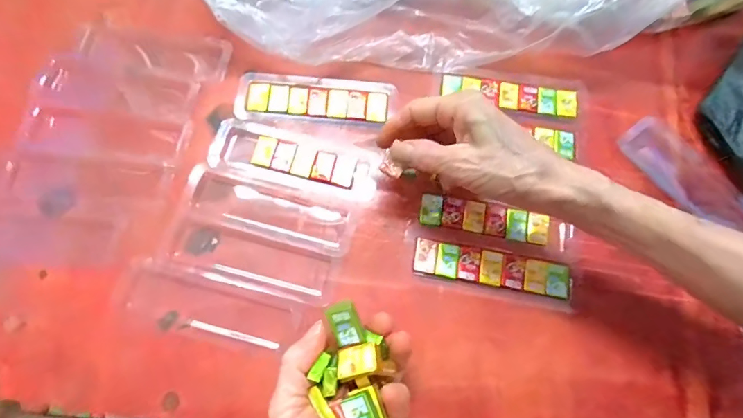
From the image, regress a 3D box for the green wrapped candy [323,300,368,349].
[{"bbox_3d":[-0.015,0.068,0.246,0.018,0.008,0.027,-19,98,8],"label":"green wrapped candy"}]

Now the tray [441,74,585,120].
[{"bbox_3d":[0.124,-0.103,0.367,0.123,0.005,0.034,8,72,2],"label":"tray"}]

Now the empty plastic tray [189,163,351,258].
[{"bbox_3d":[-0.084,0.001,0.333,0.134,0.008,0.044,16,72,4],"label":"empty plastic tray"}]

